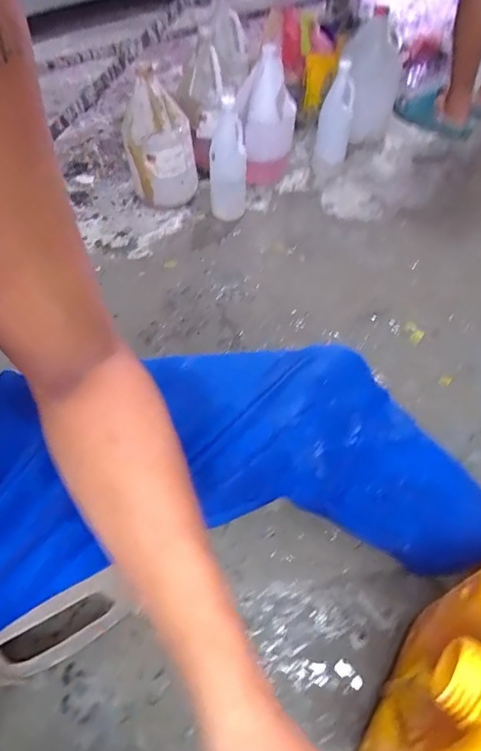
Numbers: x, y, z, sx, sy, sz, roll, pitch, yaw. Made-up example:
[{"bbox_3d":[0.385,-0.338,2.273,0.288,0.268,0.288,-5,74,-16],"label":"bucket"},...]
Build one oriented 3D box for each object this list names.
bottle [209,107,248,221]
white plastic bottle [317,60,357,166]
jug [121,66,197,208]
[{"bbox_3d":[-0.030,-0.471,1.081,0.086,0.224,0.074,1,54,-1],"label":"bottle"},{"bbox_3d":[0.255,-0.693,1.269,0.079,0.256,0.101,5,54,2],"label":"white plastic bottle"},{"bbox_3d":[-0.188,-0.524,1.081,0.155,0.289,0.116,-7,54,-7],"label":"jug"}]

